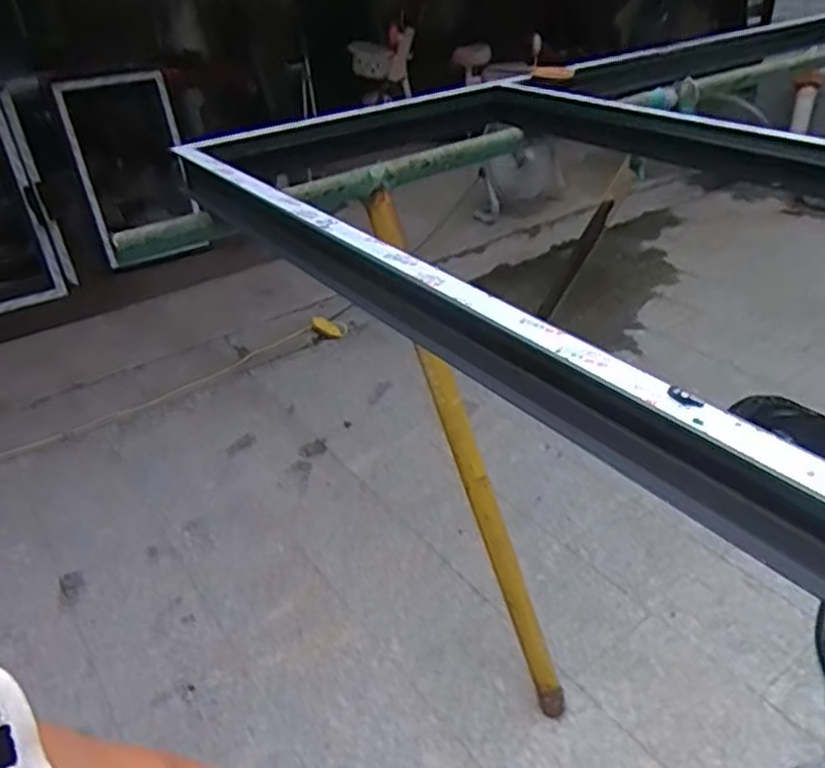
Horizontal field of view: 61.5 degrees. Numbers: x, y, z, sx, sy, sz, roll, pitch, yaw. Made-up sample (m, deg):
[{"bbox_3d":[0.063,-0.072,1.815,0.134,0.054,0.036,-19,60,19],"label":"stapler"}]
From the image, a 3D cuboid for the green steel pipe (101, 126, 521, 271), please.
[{"bbox_3d":[-0.109,-0.370,1.293,0.852,0.072,0.068,-25,40,-27],"label":"green steel pipe"}]

